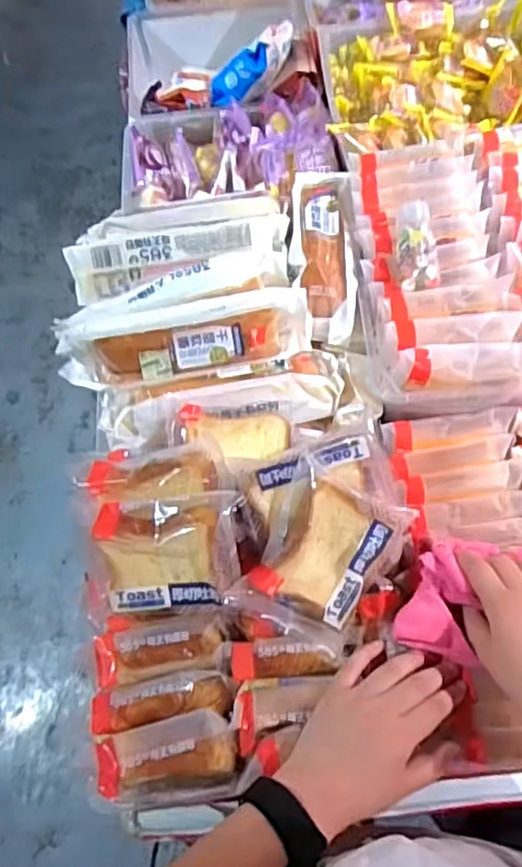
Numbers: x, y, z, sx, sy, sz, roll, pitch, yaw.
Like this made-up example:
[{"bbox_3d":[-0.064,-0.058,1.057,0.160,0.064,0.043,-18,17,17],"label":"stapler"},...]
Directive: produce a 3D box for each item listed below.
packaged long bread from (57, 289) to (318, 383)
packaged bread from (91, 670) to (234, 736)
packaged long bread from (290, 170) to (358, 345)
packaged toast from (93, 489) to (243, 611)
[{"bbox_3d":[-0.079,-0.099,0.646,0.257,0.054,0.089,-3,62,4],"label":"packaged long bread"},{"bbox_3d":[-0.086,0.231,0.535,0.119,0.034,0.037,-7,61,-3],"label":"packaged bread"},{"bbox_3d":[0.068,-0.211,0.686,0.068,0.041,0.245,-2,62,4],"label":"packaged long bread"},{"bbox_3d":[-0.080,0.104,0.528,0.123,0.039,0.095,-3,101,6],"label":"packaged toast"}]

